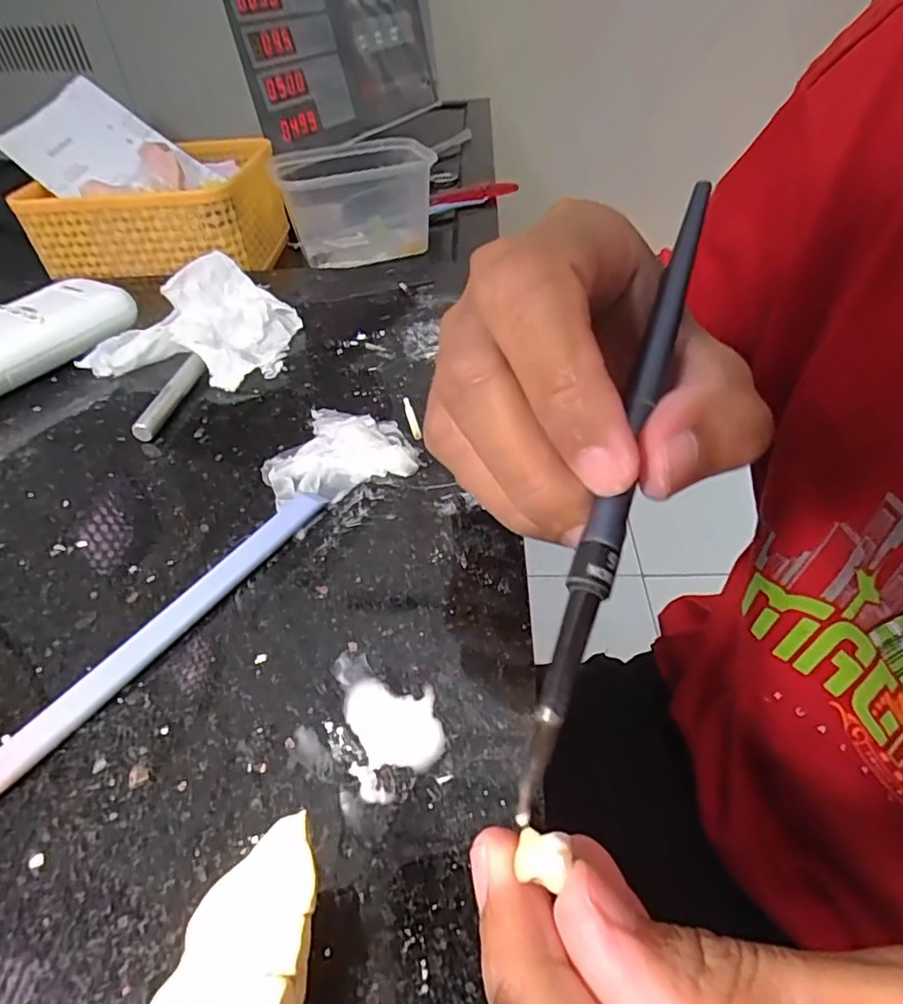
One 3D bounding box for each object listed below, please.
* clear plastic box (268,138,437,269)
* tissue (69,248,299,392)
[{"bbox_3d":[-0.066,-0.211,0.401,0.105,0.059,0.098,-15,45,-12],"label":"clear plastic box"},{"bbox_3d":[-0.117,-0.087,0.265,0.089,0.030,0.068,9,45,12],"label":"tissue"}]

